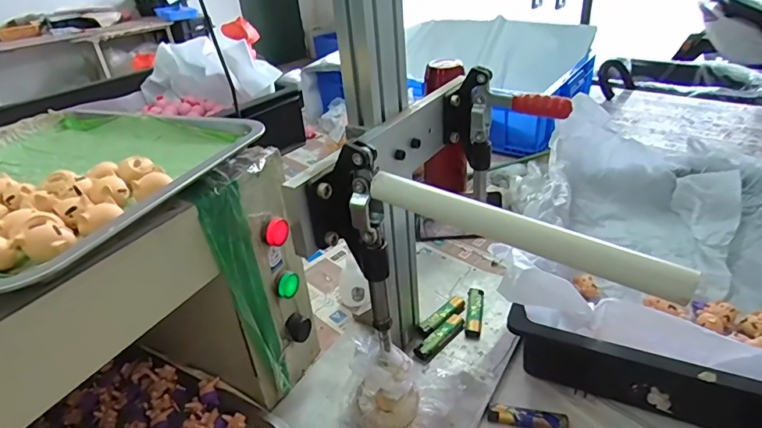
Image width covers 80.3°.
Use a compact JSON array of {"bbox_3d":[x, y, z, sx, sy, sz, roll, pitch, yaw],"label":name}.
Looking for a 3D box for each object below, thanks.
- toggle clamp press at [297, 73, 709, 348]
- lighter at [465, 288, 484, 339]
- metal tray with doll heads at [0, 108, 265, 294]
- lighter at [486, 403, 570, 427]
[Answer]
[{"bbox_3d":[0.107,-0.012,0.390,0.237,0.139,0.248,11,33,24],"label":"toggle clamp press"},{"bbox_3d":[0.125,0.128,0.605,0.022,0.012,0.089,3,31,12],"label":"lighter"},{"bbox_3d":[-0.289,-0.034,0.394,0.299,0.032,0.255,9,32,21],"label":"metal tray with doll heads"},{"bbox_3d":[0.154,0.214,0.477,0.081,0.009,0.020,5,31,14],"label":"lighter"}]

